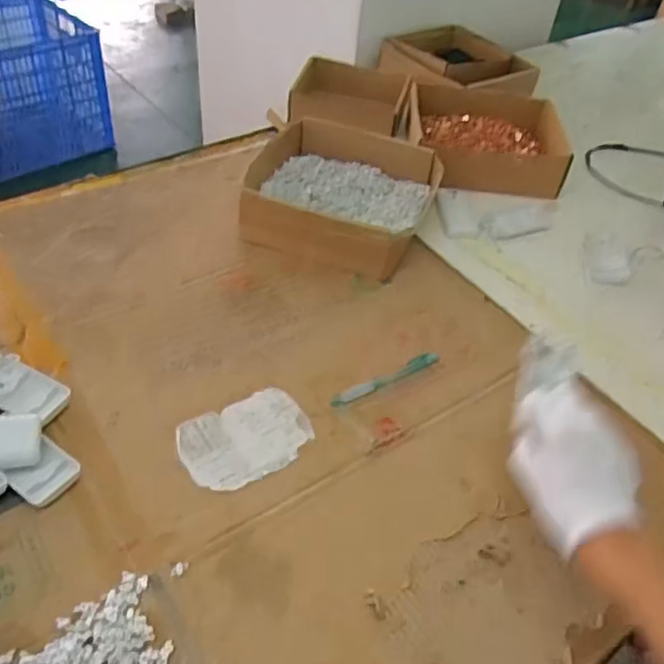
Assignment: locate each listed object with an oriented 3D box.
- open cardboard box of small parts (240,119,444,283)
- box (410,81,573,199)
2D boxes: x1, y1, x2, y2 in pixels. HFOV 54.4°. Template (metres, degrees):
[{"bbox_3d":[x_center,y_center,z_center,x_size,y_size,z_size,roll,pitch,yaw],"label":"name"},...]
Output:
[{"bbox_3d":[0.010,-0.167,0.803,0.212,0.071,0.202,19,47,12],"label":"open cardboard box of small parts"},{"bbox_3d":[0.218,-0.276,0.923,0.215,0.064,0.184,10,46,3],"label":"box"}]

